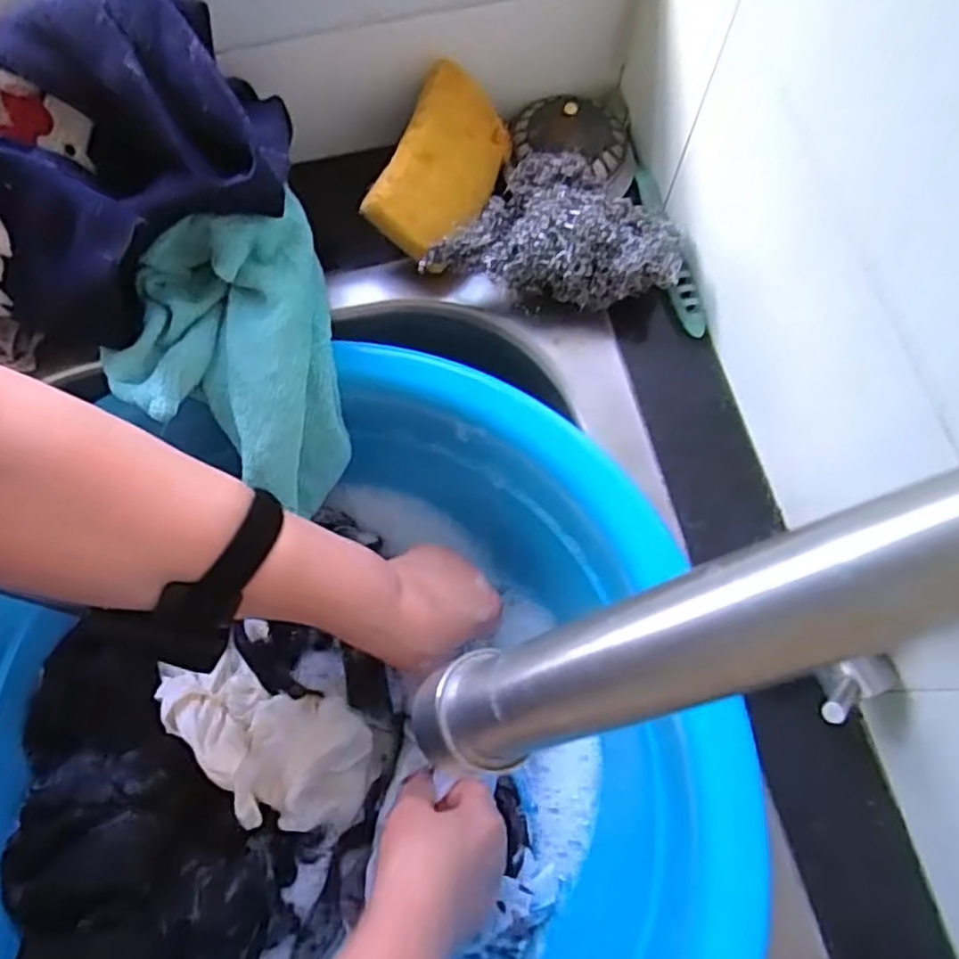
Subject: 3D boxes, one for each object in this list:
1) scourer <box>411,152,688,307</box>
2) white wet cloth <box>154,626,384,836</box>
[{"bbox_3d":[0.048,-0.145,0.405,0.136,0.059,0.082,14,73,5],"label":"scourer"},{"bbox_3d":[-0.137,0.165,0.439,0.141,0.073,0.079,29,75,10],"label":"white wet cloth"}]

